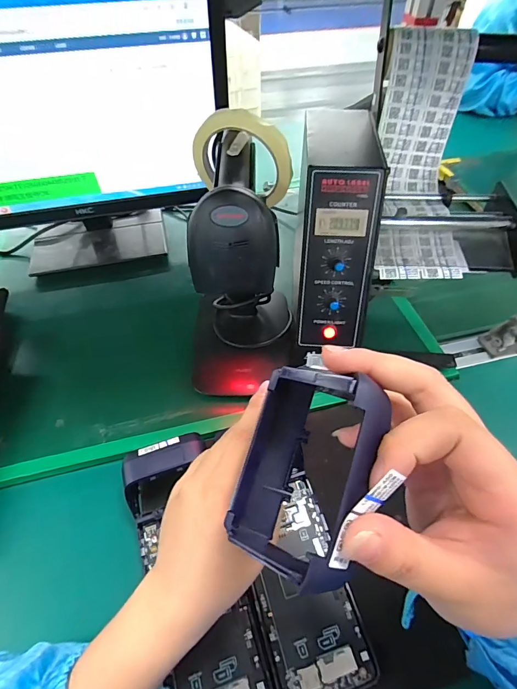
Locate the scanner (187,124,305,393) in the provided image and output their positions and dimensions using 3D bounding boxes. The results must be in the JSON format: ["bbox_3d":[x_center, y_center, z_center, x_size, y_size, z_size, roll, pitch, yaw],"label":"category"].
[{"bbox_3d":[-0.022,-0.069,0.391,0.115,0.228,0.151,-2,51,1],"label":"scanner"}]

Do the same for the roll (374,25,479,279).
[{"bbox_3d":[0.166,-0.186,0.399,0.091,0.065,0.242,0,91,2],"label":"roll"}]

